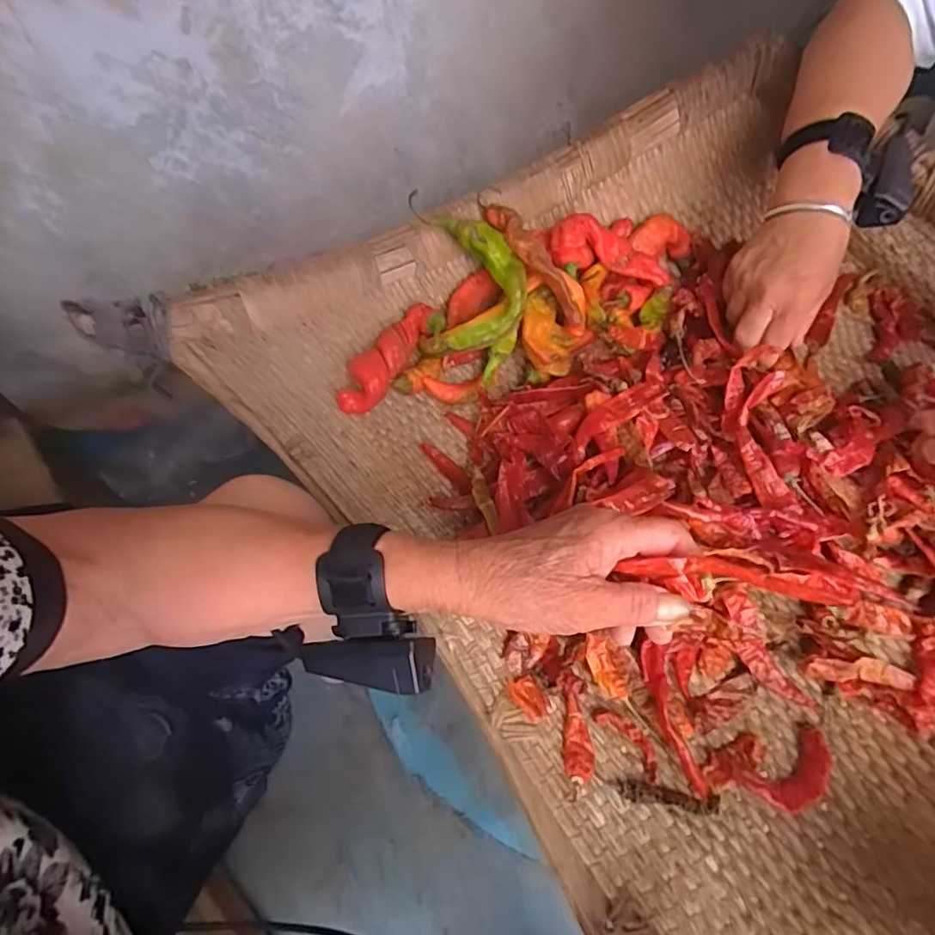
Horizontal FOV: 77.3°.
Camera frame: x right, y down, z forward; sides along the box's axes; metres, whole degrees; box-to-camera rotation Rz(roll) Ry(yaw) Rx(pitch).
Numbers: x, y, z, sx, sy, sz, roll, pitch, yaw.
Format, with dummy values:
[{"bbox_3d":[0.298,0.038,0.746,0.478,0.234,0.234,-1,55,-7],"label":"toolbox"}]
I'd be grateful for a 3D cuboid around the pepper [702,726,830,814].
[{"bbox_3d":[0.182,0.182,0.351,0.075,0.021,0.042,-8,59,-1],"label":"pepper"}]

